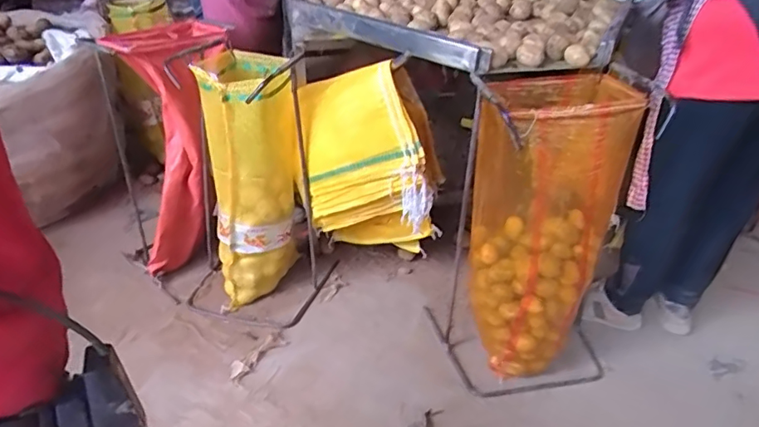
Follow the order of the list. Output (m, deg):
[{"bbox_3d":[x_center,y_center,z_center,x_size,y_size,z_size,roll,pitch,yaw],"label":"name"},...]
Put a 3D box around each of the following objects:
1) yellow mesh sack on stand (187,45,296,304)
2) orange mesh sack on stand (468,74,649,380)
[{"bbox_3d":[-0.352,-0.103,1.506,0.248,0.635,0.296,-6,32,-10],"label":"yellow mesh sack on stand"},{"bbox_3d":[0.368,0.038,1.264,0.292,0.679,0.278,10,32,16],"label":"orange mesh sack on stand"}]

